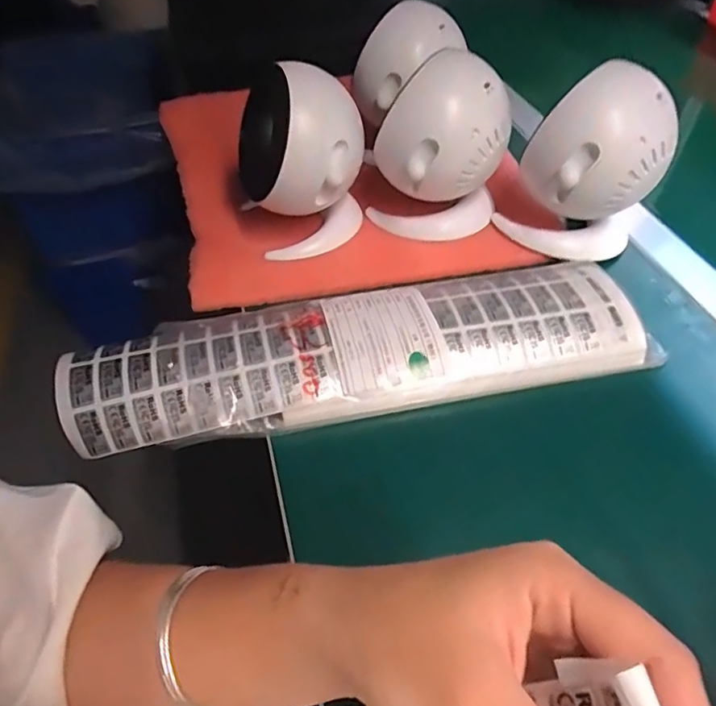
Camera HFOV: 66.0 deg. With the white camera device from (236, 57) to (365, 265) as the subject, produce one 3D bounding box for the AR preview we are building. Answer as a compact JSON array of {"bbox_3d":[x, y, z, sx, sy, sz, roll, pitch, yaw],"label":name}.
[{"bbox_3d":[-0.051,-0.163,0.468,0.110,0.141,0.093,-6,47,-3],"label":"white camera device"}]

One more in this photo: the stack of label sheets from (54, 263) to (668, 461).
[{"bbox_3d":[0.001,-0.004,0.391,0.395,0.032,0.093,-10,48,-6],"label":"stack of label sheets"}]

